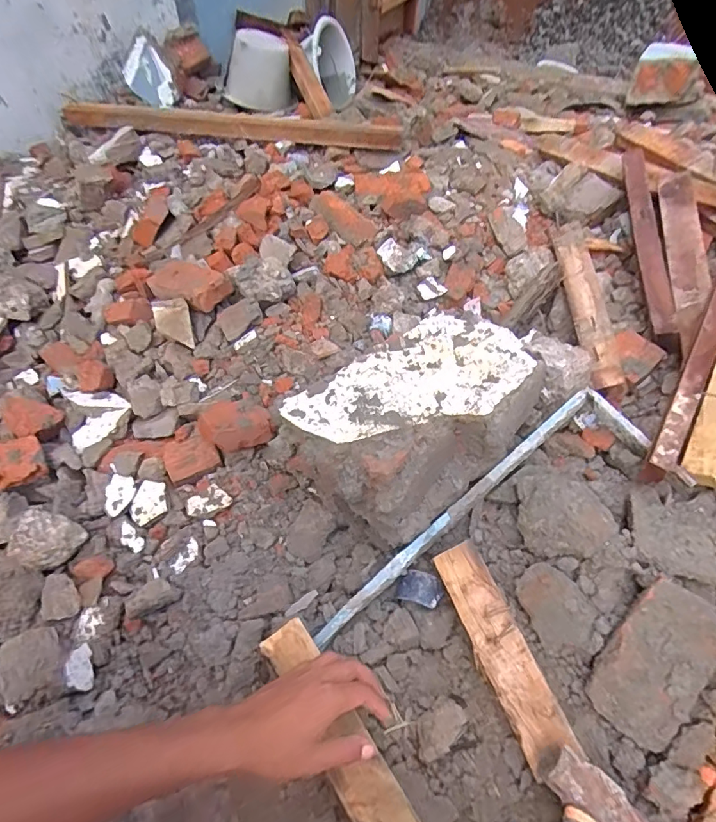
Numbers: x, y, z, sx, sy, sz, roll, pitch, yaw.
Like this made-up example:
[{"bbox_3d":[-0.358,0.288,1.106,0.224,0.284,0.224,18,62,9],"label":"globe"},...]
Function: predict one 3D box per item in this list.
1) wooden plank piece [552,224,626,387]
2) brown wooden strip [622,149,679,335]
[{"bbox_3d":[0.412,-0.202,0.886,0.055,0.022,0.371,-10,61,18],"label":"wooden plank piece"},{"bbox_3d":[0.531,-0.322,0.903,0.032,0.035,0.429,4,68,2],"label":"brown wooden strip"}]

